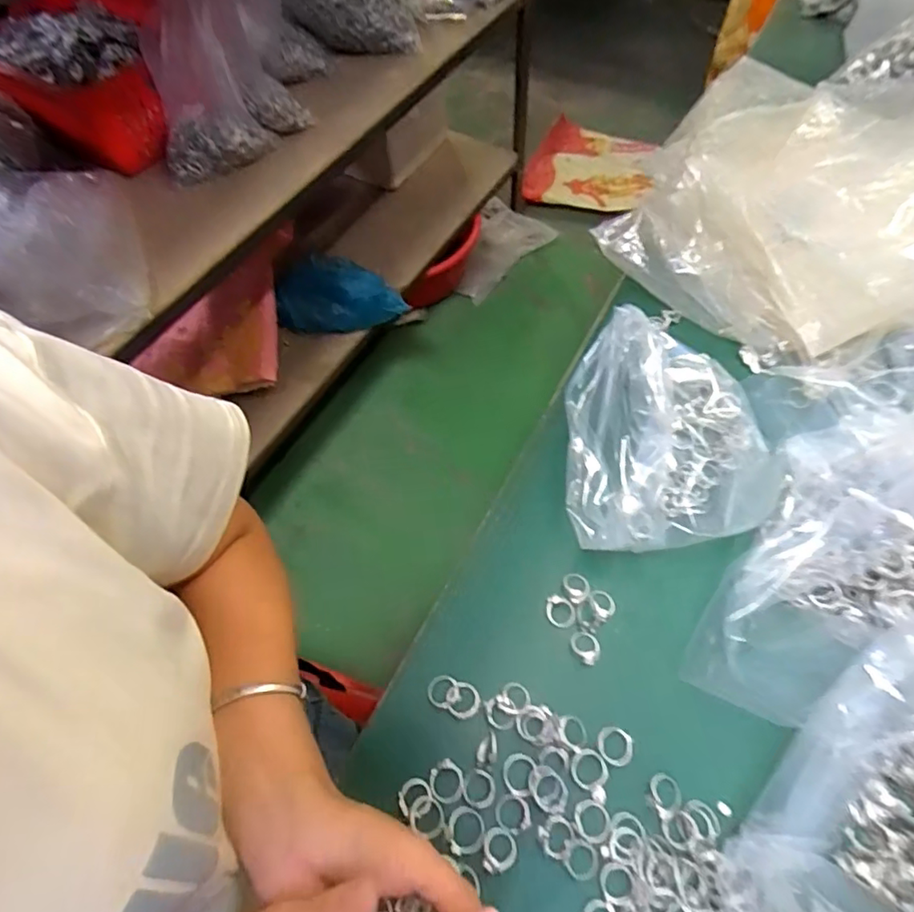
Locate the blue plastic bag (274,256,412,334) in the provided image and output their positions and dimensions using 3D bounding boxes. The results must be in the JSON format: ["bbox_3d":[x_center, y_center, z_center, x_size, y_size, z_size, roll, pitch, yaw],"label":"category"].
[{"bbox_3d":[-0.250,-0.336,1.210,0.279,0.143,0.115,8,61,7],"label":"blue plastic bag"}]

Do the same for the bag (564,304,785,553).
[{"bbox_3d":[0.171,-0.016,0.432,0.170,0.108,0.167,1,60,3],"label":"bag"}]

